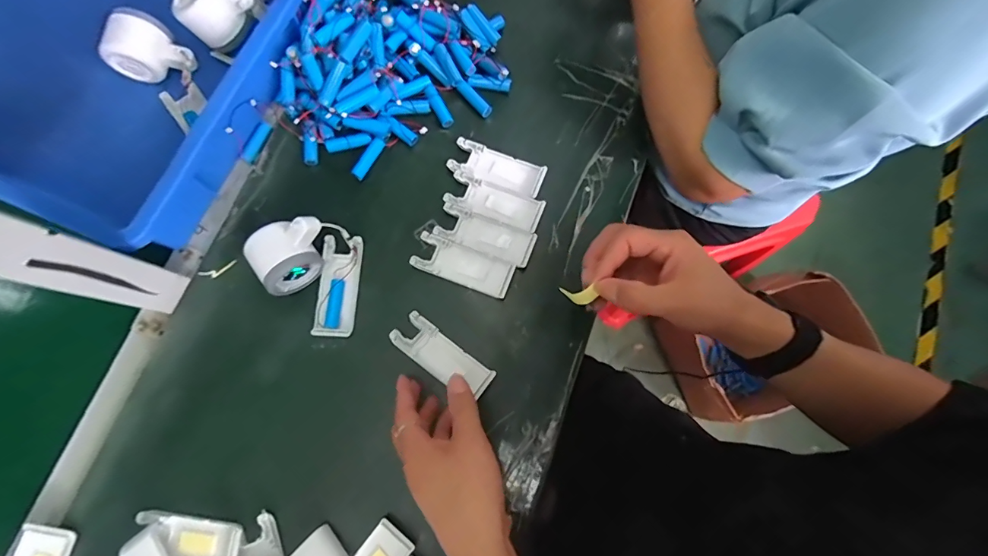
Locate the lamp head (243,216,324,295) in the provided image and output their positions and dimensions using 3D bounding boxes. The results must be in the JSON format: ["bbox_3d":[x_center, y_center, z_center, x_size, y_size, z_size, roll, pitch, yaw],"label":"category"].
[{"bbox_3d":[-0.198,-0.028,0.424,0.082,0.059,0.055,-35,80,-8],"label":"lamp head"}]

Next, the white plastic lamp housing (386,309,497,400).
[{"bbox_3d":[-0.050,0.077,0.428,0.104,0.017,0.040,32,80,4],"label":"white plastic lamp housing"}]

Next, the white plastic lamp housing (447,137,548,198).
[{"bbox_3d":[0.004,-0.122,0.479,0.103,0.008,0.040,22,78,4],"label":"white plastic lamp housing"}]

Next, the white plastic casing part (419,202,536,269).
[{"bbox_3d":[-0.009,-0.046,0.458,0.101,0.004,0.040,21,78,4],"label":"white plastic casing part"}]

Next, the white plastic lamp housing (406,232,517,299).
[{"bbox_3d":[-0.032,-0.014,0.450,0.102,0.005,0.040,21,78,4],"label":"white plastic lamp housing"}]

